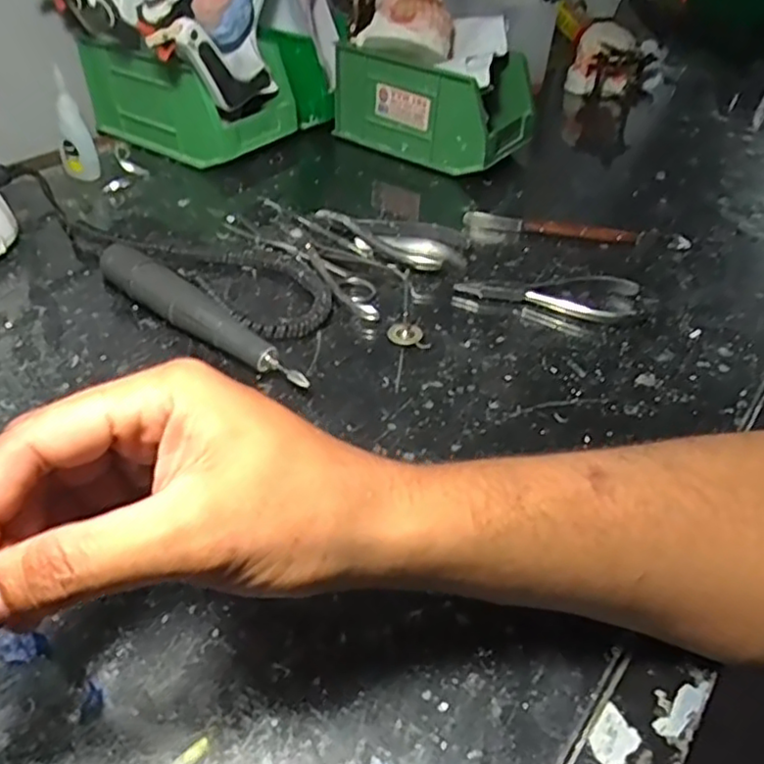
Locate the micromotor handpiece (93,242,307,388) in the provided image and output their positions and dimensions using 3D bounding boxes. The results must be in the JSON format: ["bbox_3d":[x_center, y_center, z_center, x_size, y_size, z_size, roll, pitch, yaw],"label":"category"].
[{"bbox_3d":[-0.108,-0.040,0.402,0.165,0.030,0.028,27,46,24],"label":"micromotor handpiece"}]

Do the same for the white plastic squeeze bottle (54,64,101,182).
[{"bbox_3d":[-0.250,-0.205,0.537,0.023,0.082,0.019,-19,46,-24],"label":"white plastic squeeze bottle"}]

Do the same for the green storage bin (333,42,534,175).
[{"bbox_3d":[0.054,-0.269,0.633,0.168,0.082,0.100,28,46,25],"label":"green storage bin"}]

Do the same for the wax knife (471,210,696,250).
[{"bbox_3d":[0.154,-0.120,0.527,0.171,0.013,0.016,6,41,2],"label":"wax knife"}]

